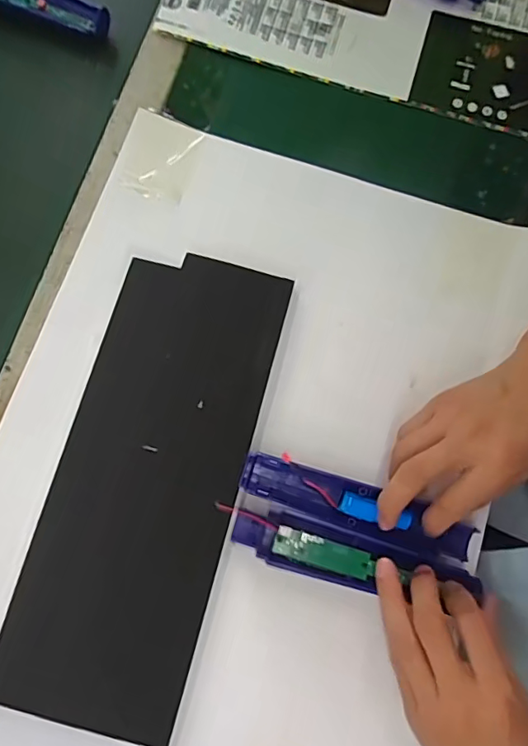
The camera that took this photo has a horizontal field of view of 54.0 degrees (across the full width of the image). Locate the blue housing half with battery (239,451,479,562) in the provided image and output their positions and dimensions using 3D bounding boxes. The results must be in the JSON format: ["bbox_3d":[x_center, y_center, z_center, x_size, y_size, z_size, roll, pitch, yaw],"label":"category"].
[{"bbox_3d":[0.065,0.095,0.369,0.165,0.014,0.034,20,78,5],"label":"blue housing half with battery"}]

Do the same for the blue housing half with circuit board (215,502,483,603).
[{"bbox_3d":[0.059,0.128,0.362,0.177,0.020,0.036,13,78,1],"label":"blue housing half with circuit board"}]

